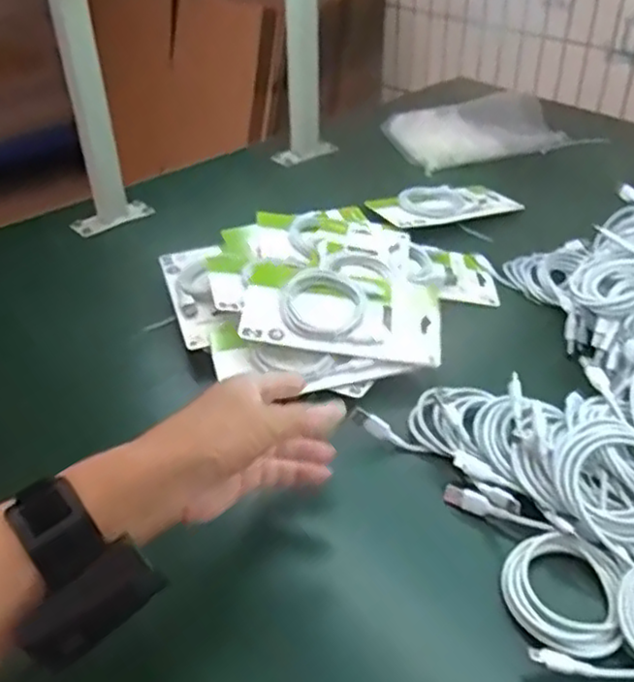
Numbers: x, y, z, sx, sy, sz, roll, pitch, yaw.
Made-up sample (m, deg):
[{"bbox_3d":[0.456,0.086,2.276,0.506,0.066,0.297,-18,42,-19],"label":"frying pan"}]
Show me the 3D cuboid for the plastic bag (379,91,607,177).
[{"bbox_3d":[0.244,-0.309,1.010,0.265,0.062,0.153,-11,38,-13],"label":"plastic bag"}]

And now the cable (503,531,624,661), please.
[{"bbox_3d":[0.157,0.161,0.453,0.071,0.016,0.079,11,39,15],"label":"cable"}]

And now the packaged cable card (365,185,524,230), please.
[{"bbox_3d":[0.166,-0.174,0.901,0.185,0.023,0.091,-17,40,-20],"label":"packaged cable card"}]

